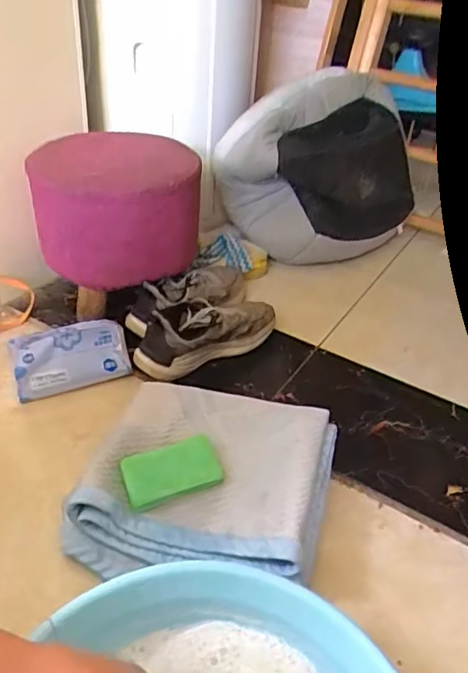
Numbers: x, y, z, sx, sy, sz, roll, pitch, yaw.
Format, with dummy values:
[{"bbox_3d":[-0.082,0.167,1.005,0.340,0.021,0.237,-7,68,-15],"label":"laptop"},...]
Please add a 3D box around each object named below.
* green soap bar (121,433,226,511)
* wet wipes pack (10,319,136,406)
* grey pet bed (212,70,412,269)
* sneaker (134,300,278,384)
[{"bbox_3d":[-0.077,0.163,0.658,0.113,0.026,0.064,-10,40,-18],"label":"green soap bar"},{"bbox_3d":[-0.254,0.034,0.848,0.170,0.093,0.071,-9,39,-17],"label":"wet wipes pack"},{"bbox_3d":[0.187,-0.336,1.148,0.426,0.362,0.180,-11,40,-20],"label":"grey pet bed"},{"bbox_3d":[-0.042,-0.013,0.913,0.261,0.107,0.094,-19,43,-27],"label":"sneaker"}]

